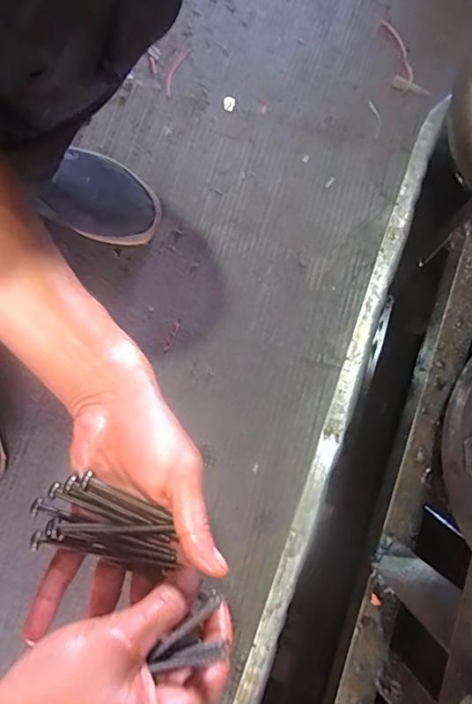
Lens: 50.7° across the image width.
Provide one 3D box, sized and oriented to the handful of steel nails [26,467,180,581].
[{"bbox_3d":[-0.081,0.110,0.313,0.089,0.016,0.046,17,79,3],"label":"handful of steel nails"}]

